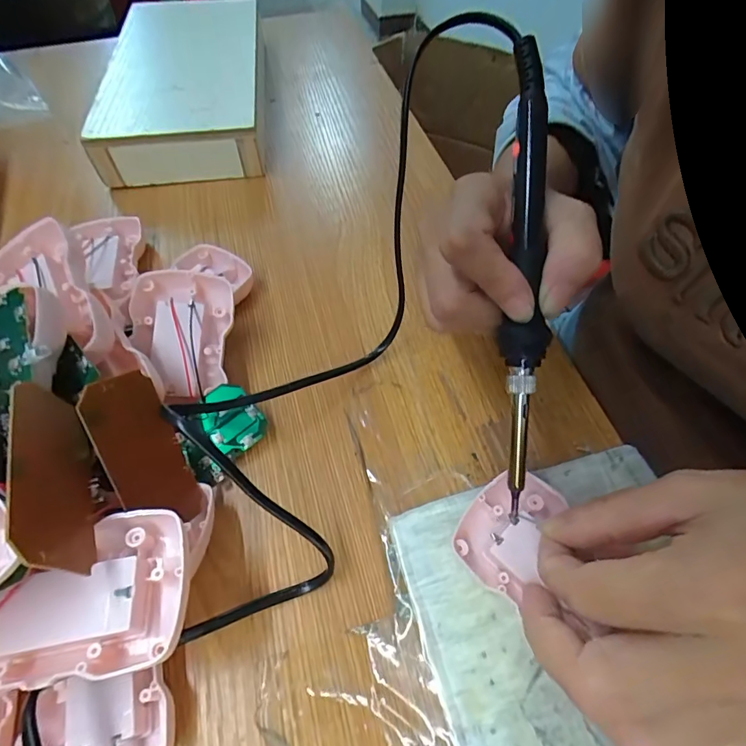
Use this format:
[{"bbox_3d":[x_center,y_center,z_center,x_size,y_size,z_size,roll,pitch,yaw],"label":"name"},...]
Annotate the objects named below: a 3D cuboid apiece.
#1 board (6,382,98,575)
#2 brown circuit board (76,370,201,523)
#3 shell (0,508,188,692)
[{"bbox_3d":[-0.120,0.038,0.166,0.011,0.037,0.073,-21,59,-13],"label":"board"},{"bbox_3d":[-0.102,0.036,0.201,0.004,0.072,0.035,-13,12,30],"label":"brown circuit board"},{"bbox_3d":[-0.115,0.083,0.167,0.080,0.021,0.056,-8,57,-5],"label":"shell"}]

